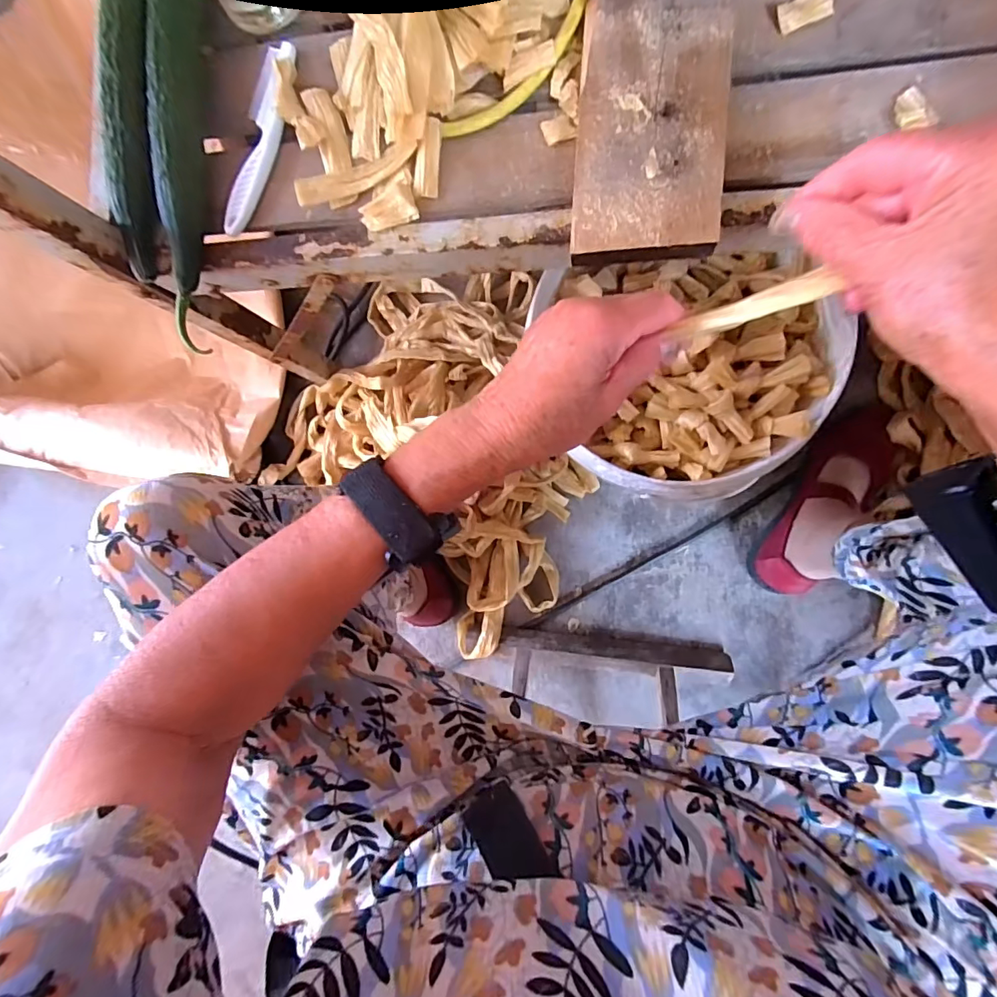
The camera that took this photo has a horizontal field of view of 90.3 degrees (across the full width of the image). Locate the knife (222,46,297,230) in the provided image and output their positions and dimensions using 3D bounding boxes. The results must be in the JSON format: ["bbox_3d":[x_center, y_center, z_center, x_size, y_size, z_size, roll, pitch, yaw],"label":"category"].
[{"bbox_3d":[-0.168,-0.254,0.349,0.027,0.014,0.132,12,90,10],"label":"knife"}]

